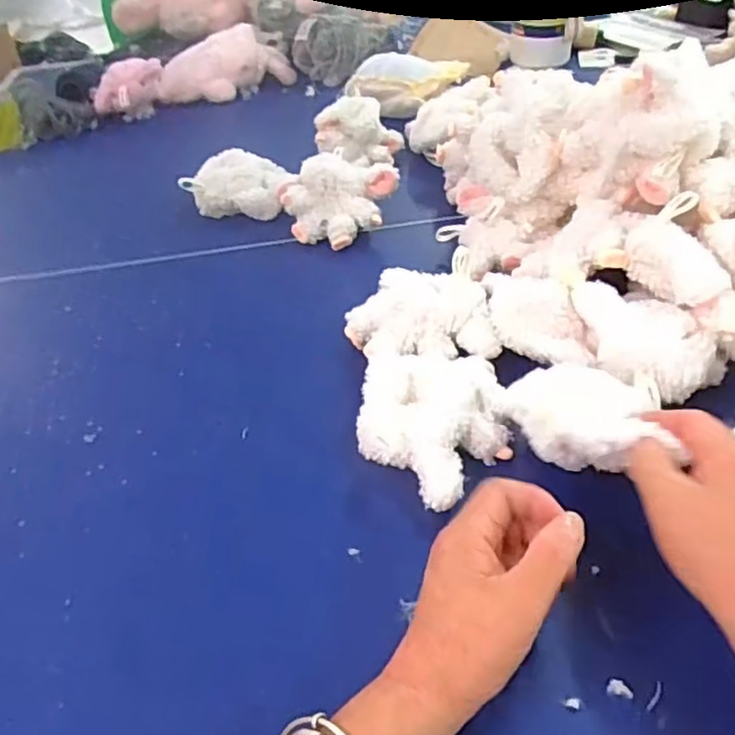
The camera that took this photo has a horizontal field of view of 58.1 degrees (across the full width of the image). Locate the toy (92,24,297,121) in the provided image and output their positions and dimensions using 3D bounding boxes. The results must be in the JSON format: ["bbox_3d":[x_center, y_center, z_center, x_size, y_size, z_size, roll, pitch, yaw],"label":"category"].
[{"bbox_3d":[-0.276,-0.467,1.051,0.316,0.074,0.091,-27,47,-22],"label":"toy"}]

